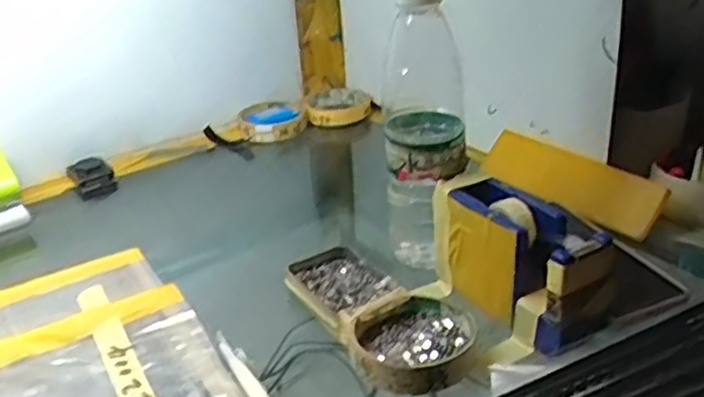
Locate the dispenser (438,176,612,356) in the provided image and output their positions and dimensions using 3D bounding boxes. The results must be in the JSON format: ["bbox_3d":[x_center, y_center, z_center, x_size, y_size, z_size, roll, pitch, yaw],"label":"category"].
[{"bbox_3d":[0.115,0.042,0.503,0.046,0.080,0.133,-18,26,-26],"label":"dispenser"}]

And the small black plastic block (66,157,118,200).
[{"bbox_3d":[-0.283,-0.022,0.788,0.044,0.038,0.036,-17,26,-24],"label":"small black plastic block"}]

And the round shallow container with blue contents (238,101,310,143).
[{"bbox_3d":[-0.095,-0.097,0.882,0.072,0.018,0.094,30,43,30],"label":"round shallow container with blue contents"}]

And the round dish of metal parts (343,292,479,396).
[{"bbox_3d":[0.038,0.092,0.493,0.085,0.024,0.100,-10,23,-8],"label":"round dish of metal parts"}]

